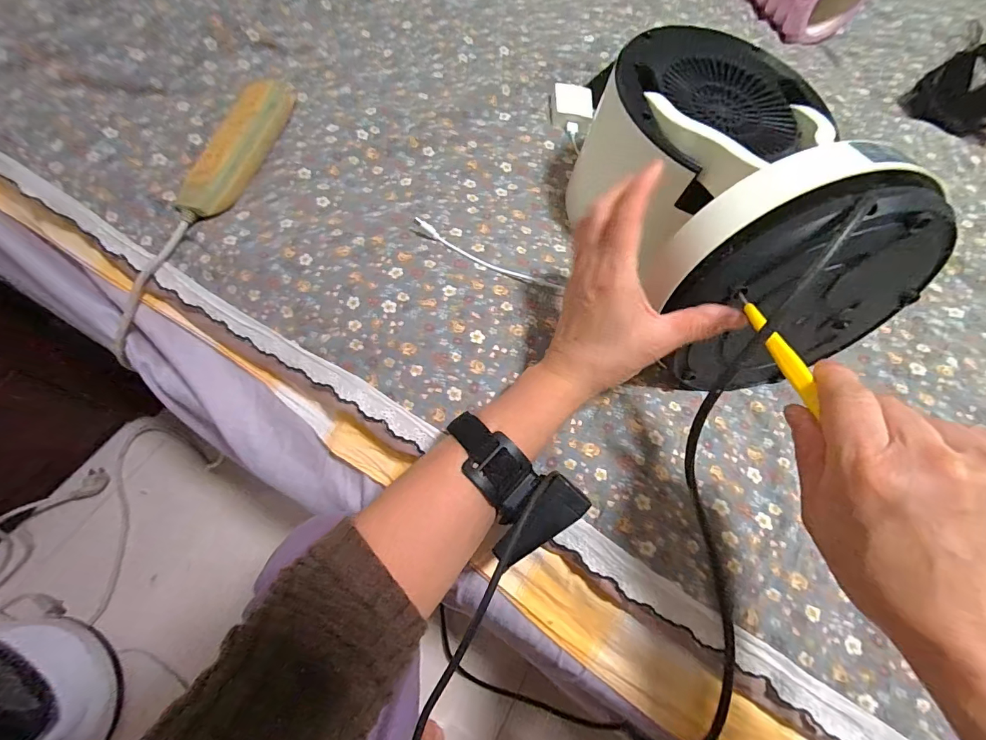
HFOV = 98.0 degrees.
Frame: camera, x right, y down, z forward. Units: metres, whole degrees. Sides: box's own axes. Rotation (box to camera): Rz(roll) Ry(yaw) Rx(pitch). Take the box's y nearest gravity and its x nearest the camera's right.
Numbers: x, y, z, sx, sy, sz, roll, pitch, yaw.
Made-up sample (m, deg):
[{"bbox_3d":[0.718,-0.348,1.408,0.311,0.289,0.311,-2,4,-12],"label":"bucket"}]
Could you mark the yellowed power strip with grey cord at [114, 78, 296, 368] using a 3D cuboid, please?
[{"bbox_3d":[-0.294,-0.155,0.436,0.064,0.056,0.337,26,83,9],"label":"yellowed power strip with grey cord"}]

